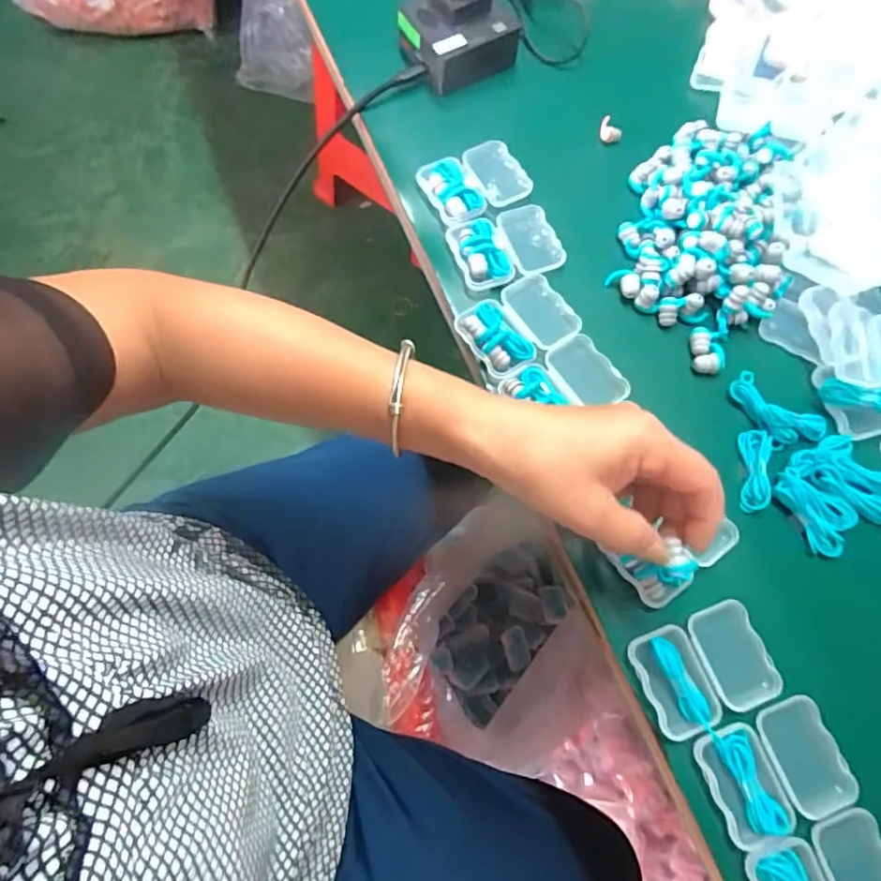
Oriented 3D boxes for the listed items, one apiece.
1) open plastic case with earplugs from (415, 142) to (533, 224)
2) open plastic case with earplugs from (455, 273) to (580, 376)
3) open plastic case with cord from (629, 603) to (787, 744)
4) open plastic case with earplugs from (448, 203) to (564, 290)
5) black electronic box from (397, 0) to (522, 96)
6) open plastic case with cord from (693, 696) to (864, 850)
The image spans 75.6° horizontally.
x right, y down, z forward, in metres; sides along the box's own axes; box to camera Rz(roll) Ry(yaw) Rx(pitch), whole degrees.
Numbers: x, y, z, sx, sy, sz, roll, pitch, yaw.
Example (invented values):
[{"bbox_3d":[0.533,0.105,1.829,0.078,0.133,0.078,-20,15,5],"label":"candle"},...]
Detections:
[{"bbox_3d":[0.026,-0.195,0.431,0.073,0.026,0.054,-28,75,-11],"label":"open plastic case with earplugs"},{"bbox_3d":[0.054,-0.081,0.389,0.076,0.018,0.055,-32,76,-12],"label":"open plastic case with earplugs"},{"bbox_3d":[0.151,0.130,0.326,0.074,0.016,0.055,-19,73,-9],"label":"open plastic case with cord"},{"bbox_3d":[0.048,-0.141,0.408,0.075,0.014,0.055,-20,73,-9],"label":"open plastic case with earplugs"},{"bbox_3d":[0.013,-0.331,0.459,0.081,0.049,0.070,-31,75,-12],"label":"black electronic box"},{"bbox_3d":[0.182,0.179,0.310,0.074,0.012,0.056,-17,73,-8],"label":"open plastic case with cord"}]

